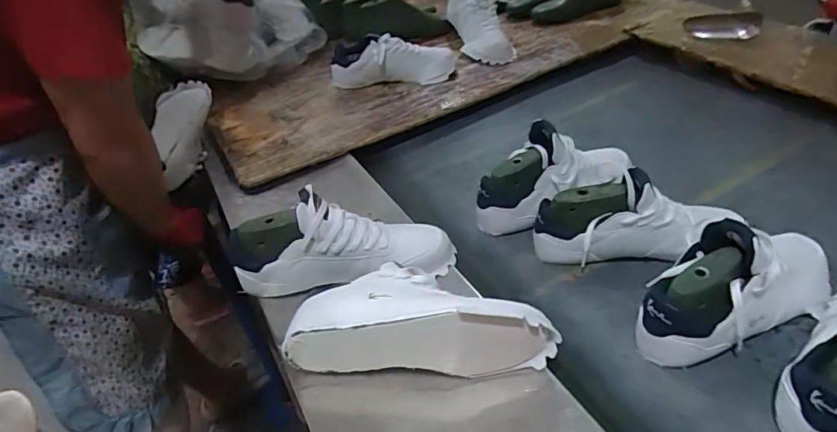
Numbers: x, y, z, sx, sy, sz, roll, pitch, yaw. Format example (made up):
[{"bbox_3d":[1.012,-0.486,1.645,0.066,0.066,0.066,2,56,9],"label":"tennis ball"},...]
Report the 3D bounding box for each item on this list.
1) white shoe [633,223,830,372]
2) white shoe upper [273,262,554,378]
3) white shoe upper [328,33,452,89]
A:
[{"bbox_3d":[0.365,0.074,0.552,0.250,0.141,0.094,-20,42,-18],"label":"white shoe"},{"bbox_3d":[0.001,0.101,0.534,0.276,0.089,0.104,0,40,5],"label":"white shoe upper"},{"bbox_3d":[-0.057,-0.336,1.094,0.273,0.108,0.099,-7,40,-3],"label":"white shoe upper"}]

